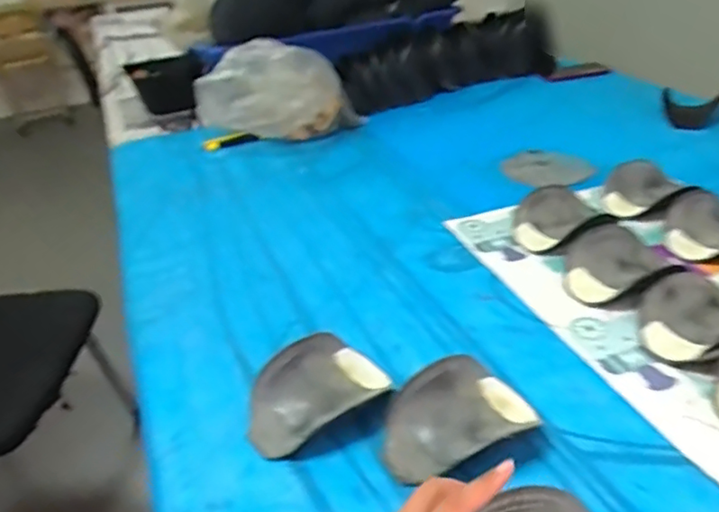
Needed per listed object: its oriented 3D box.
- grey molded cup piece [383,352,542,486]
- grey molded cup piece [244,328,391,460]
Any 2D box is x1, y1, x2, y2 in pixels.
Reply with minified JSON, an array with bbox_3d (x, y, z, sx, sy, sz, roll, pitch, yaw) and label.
[{"bbox_3d":[0.086,0.140,0.552,0.147,0.047,0.075,-18,32,-23],"label":"grey molded cup piece"},{"bbox_3d":[-0.039,0.130,0.580,0.146,0.051,0.102,-28,37,-35],"label":"grey molded cup piece"}]

